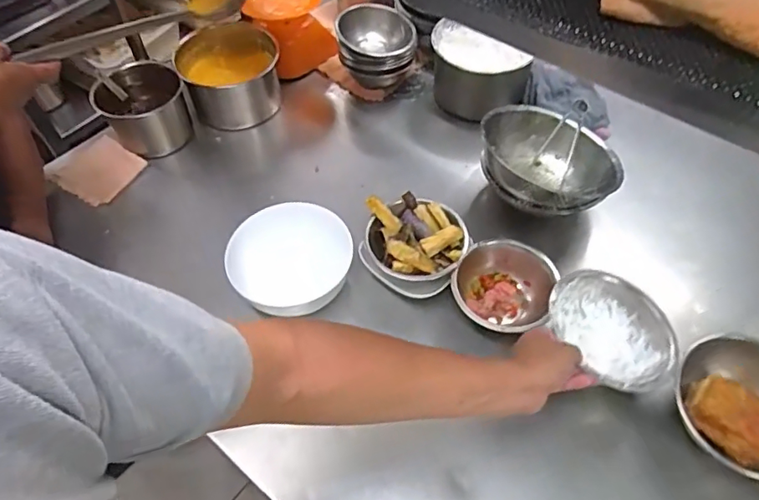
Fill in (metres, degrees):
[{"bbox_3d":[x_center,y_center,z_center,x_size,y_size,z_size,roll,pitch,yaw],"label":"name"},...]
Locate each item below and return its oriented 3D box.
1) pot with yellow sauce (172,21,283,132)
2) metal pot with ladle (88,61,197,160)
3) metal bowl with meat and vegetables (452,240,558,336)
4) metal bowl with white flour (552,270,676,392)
[{"bbox_3d":[-0.293,-0.344,1.057,0.186,0.136,0.182,-1,56,2],"label":"pot with yellow sauce"},{"bbox_3d":[-0.438,-0.259,1.003,0.149,0.135,0.154,-1,56,2],"label":"metal pot with ladle"},{"bbox_3d":[0.183,0.060,0.783,0.141,0.068,0.144,-1,56,2],"label":"metal bowl with meat and vegetables"},{"bbox_3d":[0.308,0.116,0.711,0.140,0.085,0.165,-19,58,-10],"label":"metal bowl with white flour"}]

